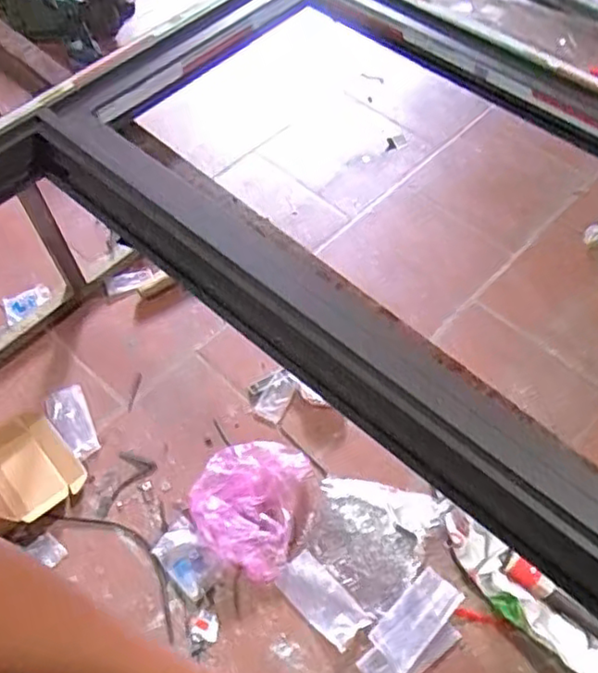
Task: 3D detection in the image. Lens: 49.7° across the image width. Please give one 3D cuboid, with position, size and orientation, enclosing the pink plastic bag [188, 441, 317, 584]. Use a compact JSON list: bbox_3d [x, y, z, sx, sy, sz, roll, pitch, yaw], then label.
[{"bbox_3d":[-0.111,0.342,1.348,0.233,0.073,0.277,13,60,9],"label":"pink plastic bag"}]

